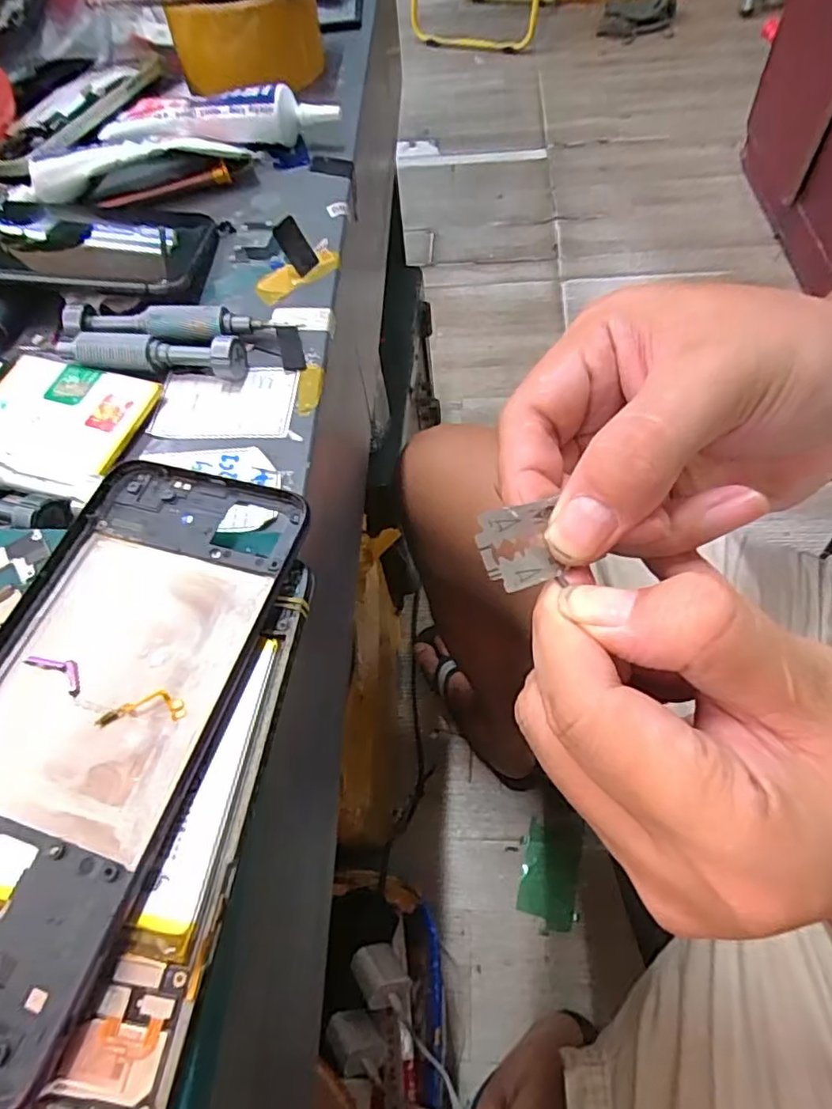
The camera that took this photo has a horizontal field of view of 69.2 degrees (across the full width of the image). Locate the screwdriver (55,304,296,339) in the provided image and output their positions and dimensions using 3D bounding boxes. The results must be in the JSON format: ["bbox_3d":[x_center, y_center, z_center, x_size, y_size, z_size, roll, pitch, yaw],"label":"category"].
[{"bbox_3d":[-0.109,-0.104,0.270,0.098,0.013,0.012,0,60,5],"label":"screwdriver"}]

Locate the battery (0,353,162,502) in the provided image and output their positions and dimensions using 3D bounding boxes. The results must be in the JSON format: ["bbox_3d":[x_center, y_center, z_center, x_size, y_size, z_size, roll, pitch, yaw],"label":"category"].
[{"bbox_3d":[-0.150,-0.056,0.250,0.087,0.008,0.061,16,60,15],"label":"battery"}]

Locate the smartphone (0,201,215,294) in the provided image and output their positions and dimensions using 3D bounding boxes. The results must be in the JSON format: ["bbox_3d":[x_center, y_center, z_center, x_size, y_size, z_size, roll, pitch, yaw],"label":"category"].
[{"bbox_3d":[-0.180,-0.157,0.302,0.158,0.012,0.078,2,60,6],"label":"smartphone"}]

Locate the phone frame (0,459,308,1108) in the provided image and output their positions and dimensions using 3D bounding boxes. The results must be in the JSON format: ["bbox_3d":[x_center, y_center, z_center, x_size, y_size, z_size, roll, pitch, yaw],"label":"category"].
[{"bbox_3d":[-0.089,0.041,0.163,0.073,0.004,0.154,13,61,13],"label":"phone frame"}]

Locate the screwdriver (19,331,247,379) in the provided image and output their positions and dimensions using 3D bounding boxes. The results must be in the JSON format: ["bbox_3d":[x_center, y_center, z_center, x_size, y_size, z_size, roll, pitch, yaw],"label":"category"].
[{"bbox_3d":[-0.125,-0.090,0.262,0.102,0.015,0.014,8,61,10],"label":"screwdriver"}]

